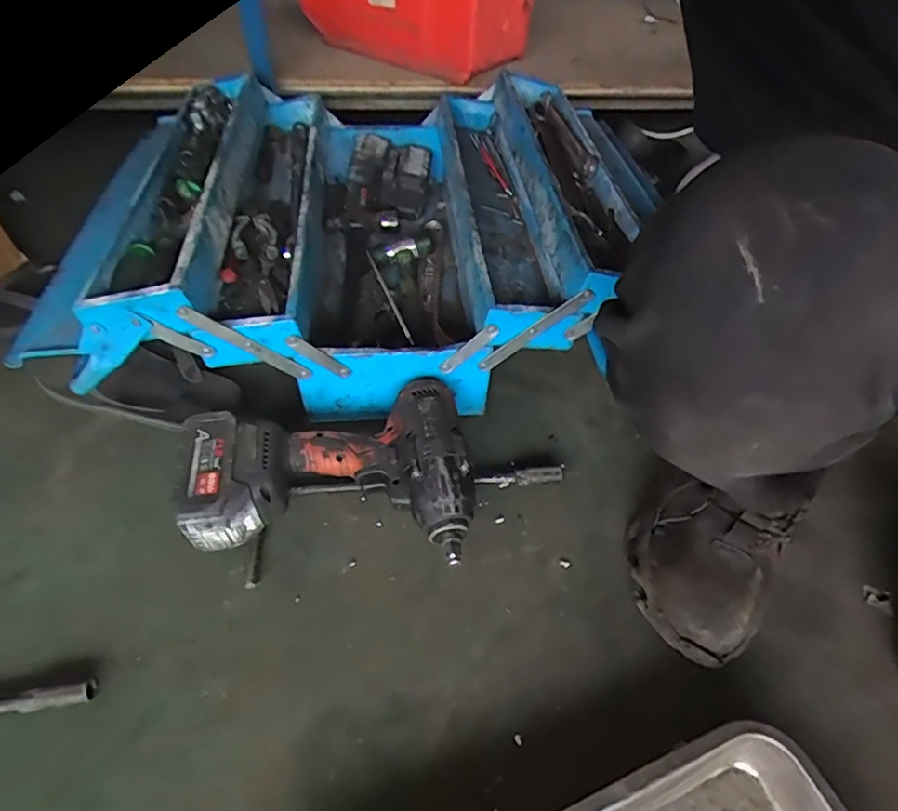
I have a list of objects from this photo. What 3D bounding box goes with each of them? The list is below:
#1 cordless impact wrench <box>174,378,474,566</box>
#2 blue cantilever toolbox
[{"bbox_3d":[-0.113,0.058,0.546,0.251,0.087,0.176,3,48,-2],"label":"cordless impact wrench"},{"bbox_3d":[-0.120,-0.248,0.741,0.637,0.190,0.554,-2,49,-6],"label":"blue cantilever toolbox"}]

